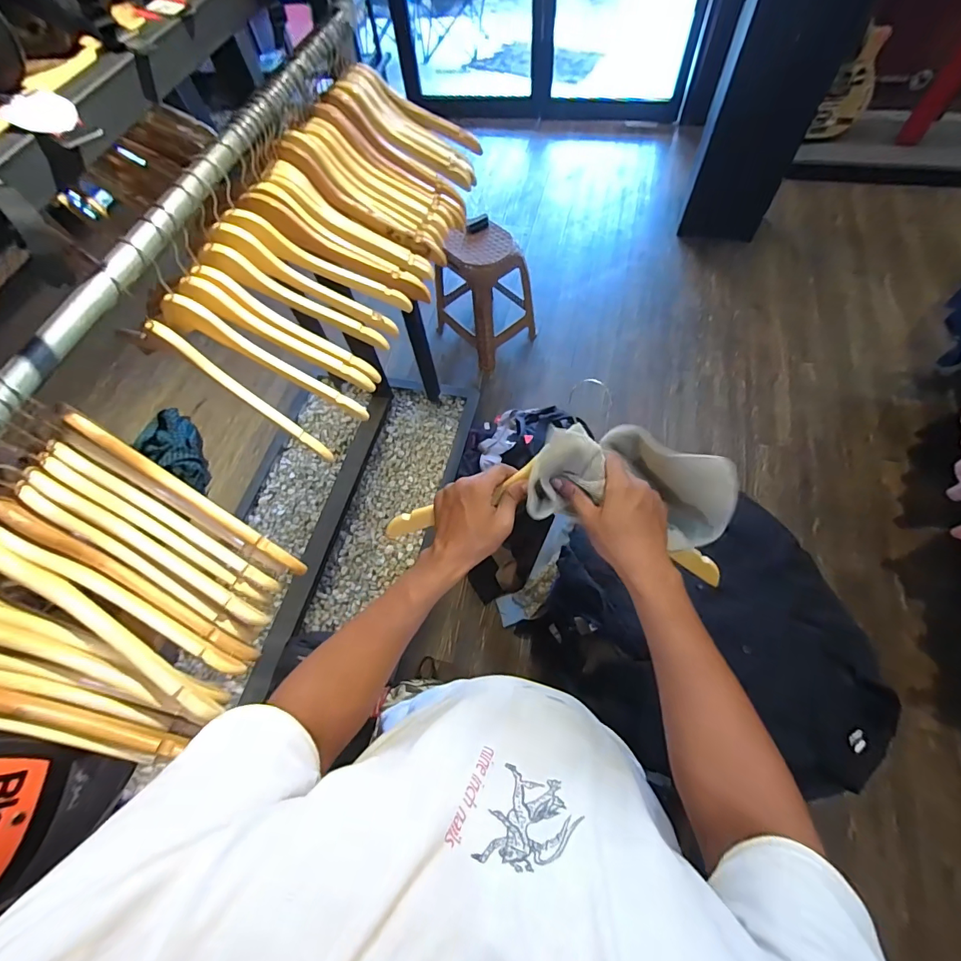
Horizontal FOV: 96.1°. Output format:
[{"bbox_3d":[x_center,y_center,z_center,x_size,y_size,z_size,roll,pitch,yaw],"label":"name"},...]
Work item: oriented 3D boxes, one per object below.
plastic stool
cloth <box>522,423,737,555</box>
[{"bbox_3d":[0.030,-0.803,1.826,0.337,0.436,0.355,-34,66,-11],"label":"plastic stool"},{"bbox_3d":[0.173,-0.007,0.487,0.235,0.081,0.121,11,64,-12],"label":"cloth"}]

